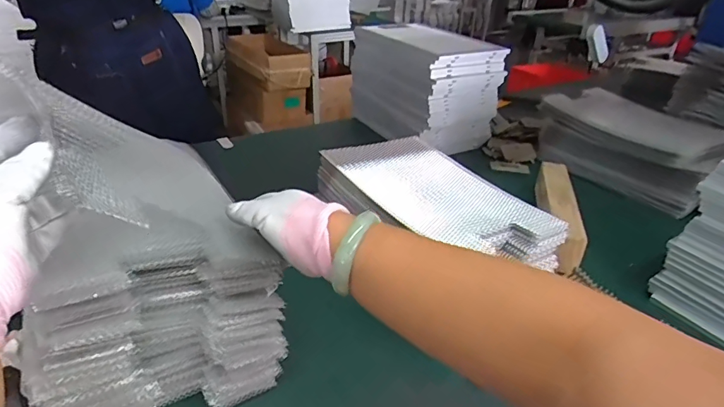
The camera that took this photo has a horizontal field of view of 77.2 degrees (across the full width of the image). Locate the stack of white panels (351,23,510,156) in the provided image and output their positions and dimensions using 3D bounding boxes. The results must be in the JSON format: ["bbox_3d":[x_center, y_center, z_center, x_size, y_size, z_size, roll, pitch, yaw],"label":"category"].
[{"bbox_3d":[0.152,-0.290,1.124,0.205,0.223,0.328,-15,35,-28],"label":"stack of white panels"}]

